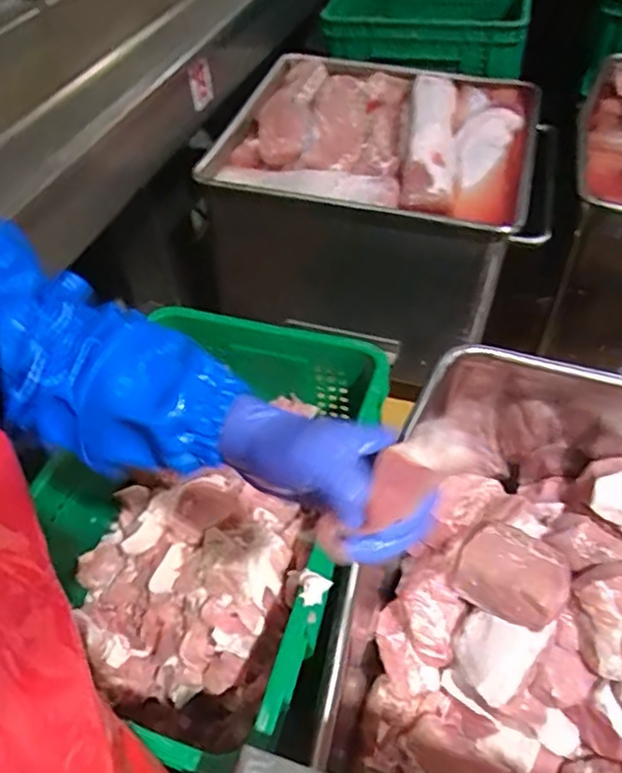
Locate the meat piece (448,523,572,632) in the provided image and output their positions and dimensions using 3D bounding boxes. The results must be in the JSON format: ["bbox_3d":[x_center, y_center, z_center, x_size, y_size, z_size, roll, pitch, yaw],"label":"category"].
[{"bbox_3d":[0.295,0.274,0.921,0.148,0.088,0.114,23,54,23],"label":"meat piece"}]

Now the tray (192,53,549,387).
[{"bbox_3d":[0.148,-0.454,1.467,0.672,0.331,0.611,8,50,13],"label":"tray"}]

